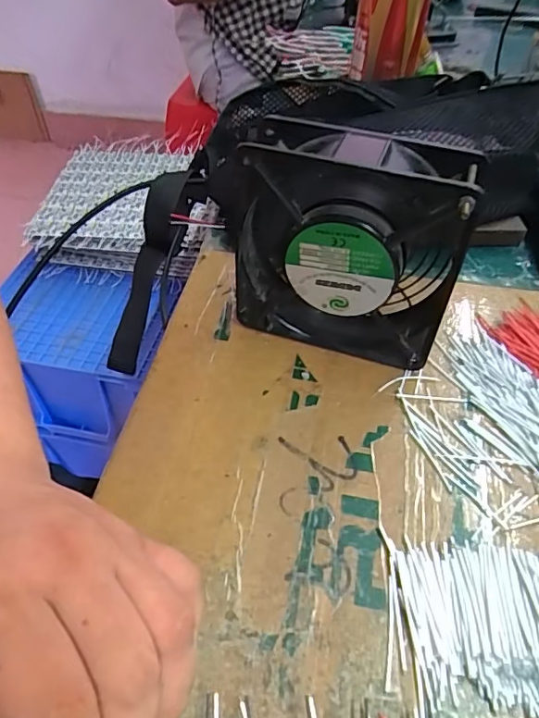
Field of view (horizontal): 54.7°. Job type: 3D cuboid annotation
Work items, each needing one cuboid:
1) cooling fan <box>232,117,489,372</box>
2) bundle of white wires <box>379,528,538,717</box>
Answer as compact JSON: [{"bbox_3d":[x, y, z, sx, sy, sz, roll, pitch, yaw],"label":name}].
[{"bbox_3d":[0.042,-0.061,0.294,0.122,0.121,0.048,18,51,16],"label":"cooling fan"},{"bbox_3d":[0.105,0.109,0.216,0.109,0.016,0.063,3,49,4],"label":"bundle of white wires"}]

